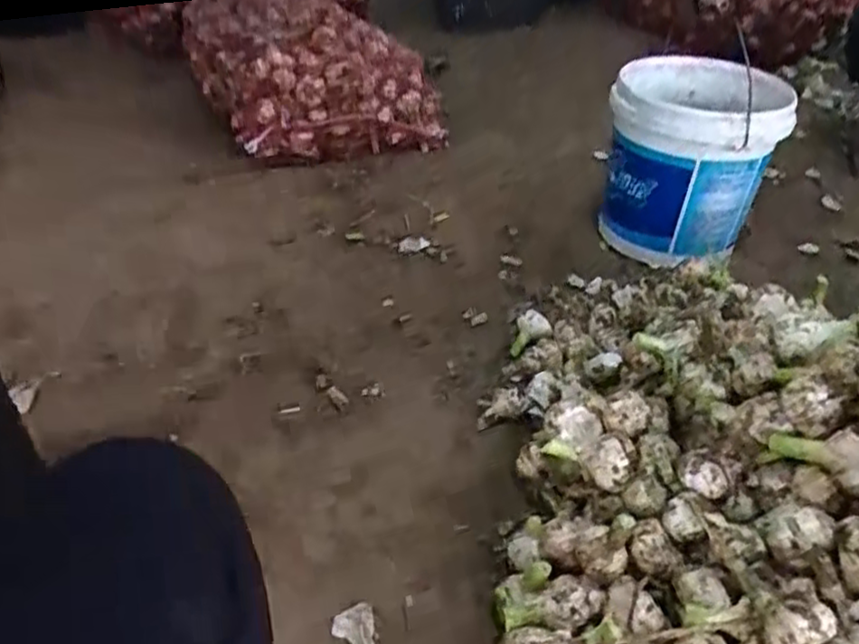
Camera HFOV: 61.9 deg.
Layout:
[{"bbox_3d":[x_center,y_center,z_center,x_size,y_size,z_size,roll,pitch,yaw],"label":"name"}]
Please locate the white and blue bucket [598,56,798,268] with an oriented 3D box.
[{"bbox_3d":[0.398,-0.270,1.128,0.227,0.240,0.279,8,39,7],"label":"white and blue bucket"}]

